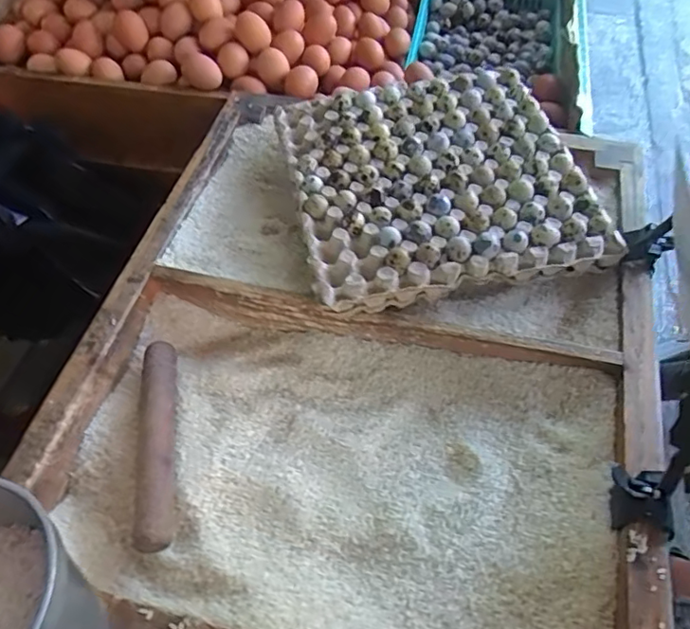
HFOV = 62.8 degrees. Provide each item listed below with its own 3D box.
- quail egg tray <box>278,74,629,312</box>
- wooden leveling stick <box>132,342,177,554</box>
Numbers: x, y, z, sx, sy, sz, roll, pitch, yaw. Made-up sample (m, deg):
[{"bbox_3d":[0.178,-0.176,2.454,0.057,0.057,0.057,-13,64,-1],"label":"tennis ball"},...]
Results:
[{"bbox_3d":[0.097,-0.157,0.620,0.300,0.038,0.303,-11,55,-4],"label":"quail egg tray"},{"bbox_3d":[-0.170,0.115,0.518,0.031,0.032,0.194,-10,55,-3],"label":"wooden leveling stick"}]

